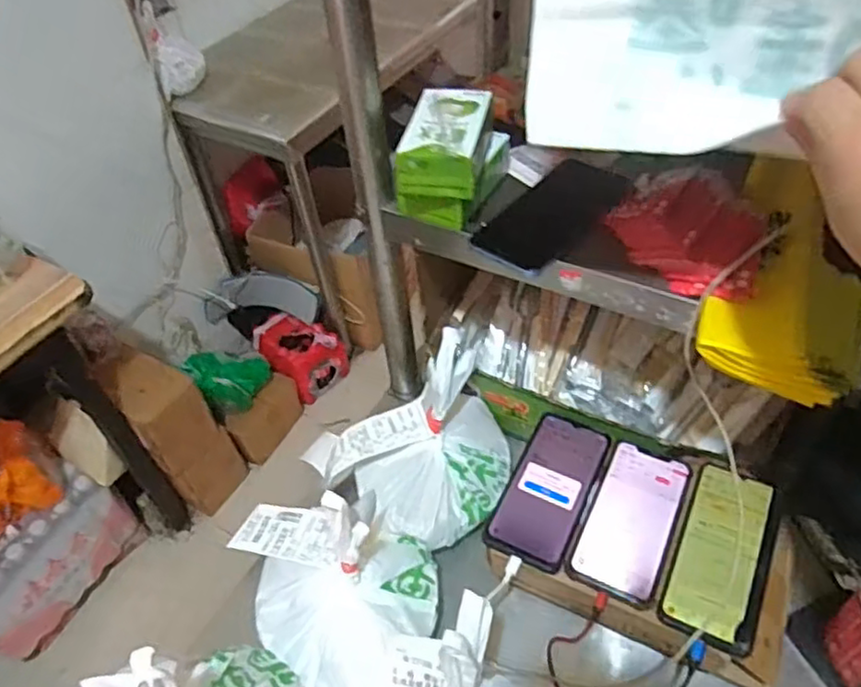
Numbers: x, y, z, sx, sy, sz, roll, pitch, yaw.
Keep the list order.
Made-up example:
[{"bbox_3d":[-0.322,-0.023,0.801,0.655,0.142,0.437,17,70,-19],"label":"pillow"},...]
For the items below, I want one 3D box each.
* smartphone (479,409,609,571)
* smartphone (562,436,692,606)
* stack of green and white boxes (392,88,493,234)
[{"bbox_3d":[0.121,0.144,0.659,0.080,0.013,0.160,19,56,19],"label":"smartphone"},{"bbox_3d":[0.194,0.166,0.630,0.079,0.005,0.160,19,52,20],"label":"smartphone"},{"bbox_3d":[0.012,-0.167,0.601,0.079,0.085,0.101,7,49,11],"label":"stack of green and white boxes"}]

